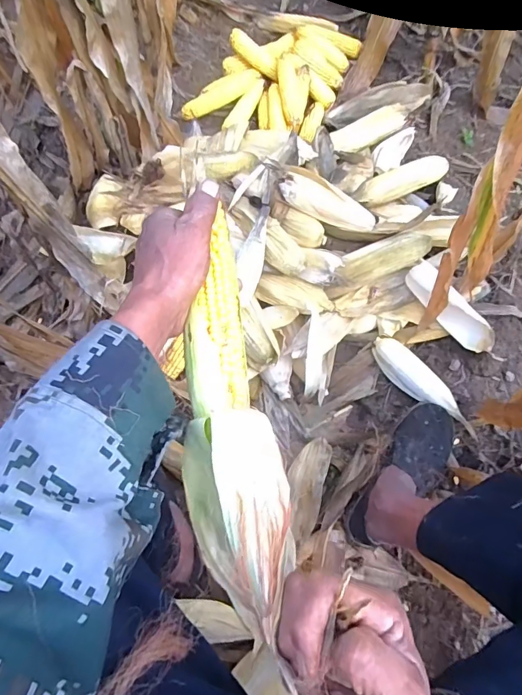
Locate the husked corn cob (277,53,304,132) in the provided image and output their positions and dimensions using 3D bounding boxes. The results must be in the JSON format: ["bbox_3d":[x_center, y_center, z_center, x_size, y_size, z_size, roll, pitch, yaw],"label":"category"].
[{"bbox_3d":[0.075,-0.655,1.130,0.055,0.051,0.221,-5,67,0],"label":"husked corn cob"}]

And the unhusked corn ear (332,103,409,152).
[{"bbox_3d":[0.267,-0.536,1.087,0.204,0.053,0.075,-23,68,-8],"label":"unhusked corn ear"}]

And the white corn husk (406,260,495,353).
[{"bbox_3d":[0.359,-0.072,0.844,0.058,0.060,0.205,-35,70,-12],"label":"white corn husk"}]

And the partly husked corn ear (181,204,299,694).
[{"bbox_3d":[-0.029,0.063,0.351,0.085,0.056,0.347,-8,63,-1],"label":"partly husked corn ear"}]

